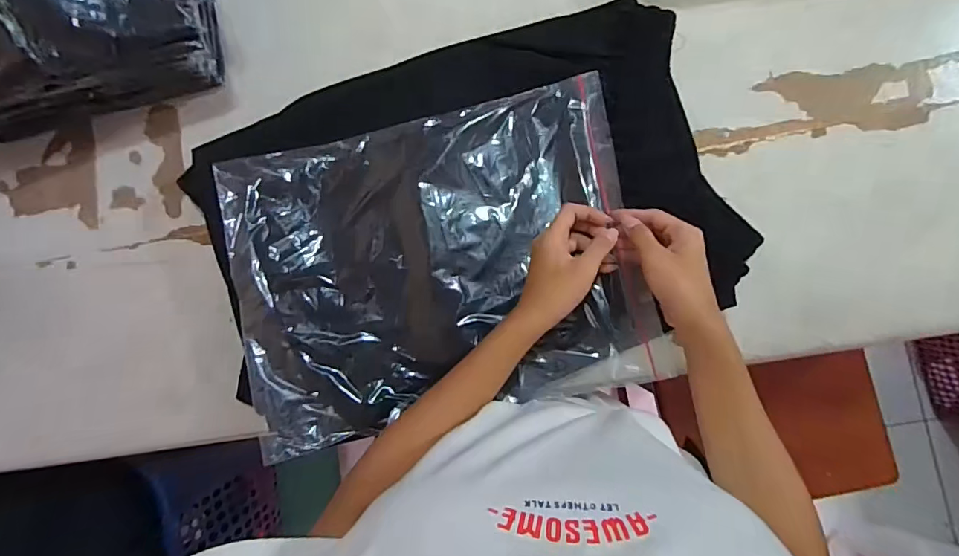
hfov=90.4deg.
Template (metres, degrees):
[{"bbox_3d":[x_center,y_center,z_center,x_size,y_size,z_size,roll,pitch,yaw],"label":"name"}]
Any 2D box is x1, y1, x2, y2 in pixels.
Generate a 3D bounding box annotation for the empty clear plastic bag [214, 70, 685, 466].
[{"bbox_3d":[-0.045,-0.012,0.457,0.376,0.023,0.288,-13,85,4],"label":"empty clear plastic bag"}]

